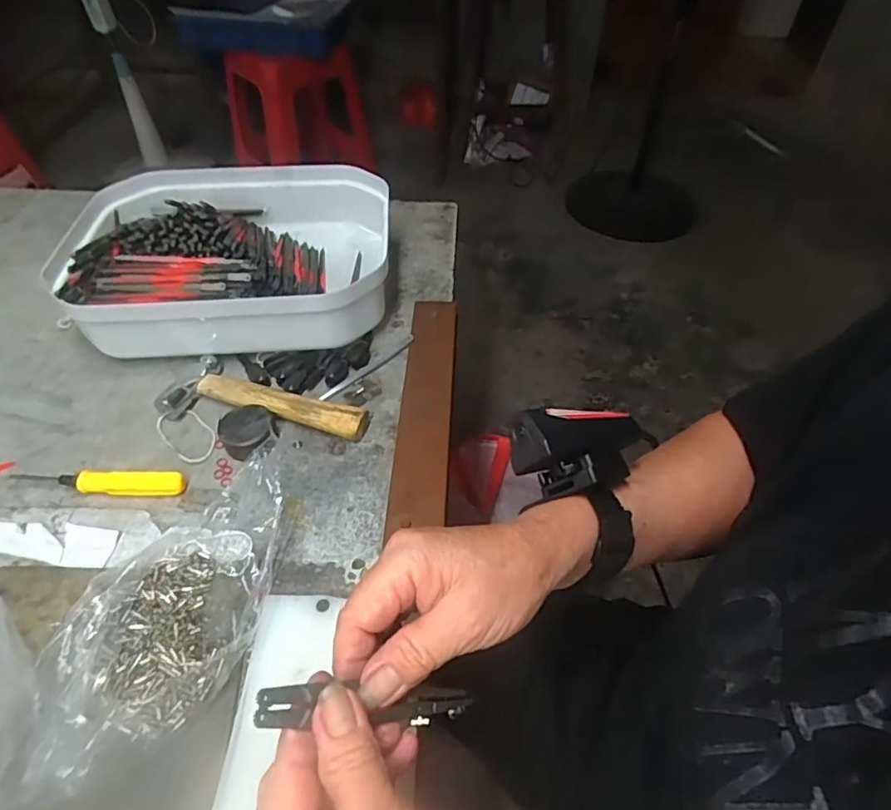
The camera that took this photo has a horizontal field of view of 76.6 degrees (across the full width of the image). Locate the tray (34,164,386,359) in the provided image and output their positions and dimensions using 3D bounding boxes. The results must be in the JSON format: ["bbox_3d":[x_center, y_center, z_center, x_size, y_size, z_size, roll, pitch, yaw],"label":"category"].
[{"bbox_3d":[-0.189,-0.133,0.514,0.260,0.075,0.221,-3,47,-3],"label":"tray"}]

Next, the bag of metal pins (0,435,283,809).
[{"bbox_3d":[-0.157,0.108,0.326,0.099,0.028,0.191,0,47,-1],"label":"bag of metal pins"}]

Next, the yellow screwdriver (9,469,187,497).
[{"bbox_3d":[-0.240,0.053,0.388,0.120,0.013,0.017,1,47,0],"label":"yellow screwdriver"}]

